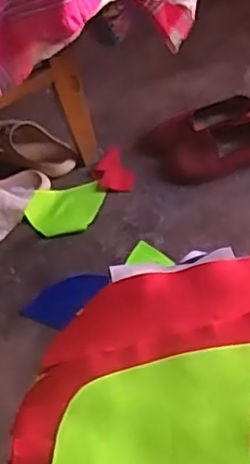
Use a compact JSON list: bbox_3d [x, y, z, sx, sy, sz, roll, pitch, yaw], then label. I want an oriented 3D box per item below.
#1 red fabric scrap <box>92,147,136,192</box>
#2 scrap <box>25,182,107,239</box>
[{"bbox_3d":[-0.022,-0.116,1.242,0.065,0.022,0.106,-25,54,-13],"label":"red fabric scrap"},{"bbox_3d":[-0.110,-0.043,1.207,0.141,0.013,0.106,-8,52,0],"label":"scrap"}]

